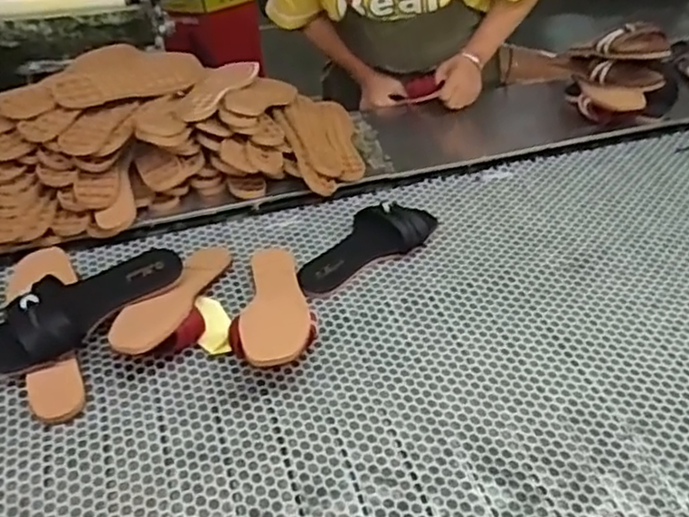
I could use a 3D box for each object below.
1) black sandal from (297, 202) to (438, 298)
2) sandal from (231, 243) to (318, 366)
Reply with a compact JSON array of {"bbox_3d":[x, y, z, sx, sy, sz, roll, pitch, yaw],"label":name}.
[{"bbox_3d":[0.030,-0.024,1.019,0.248,0.057,0.080,-25,46,-26],"label":"black sandal"},{"bbox_3d":[-0.095,0.062,0.920,0.105,0.055,0.250,-2,41,-2],"label":"sandal"}]

